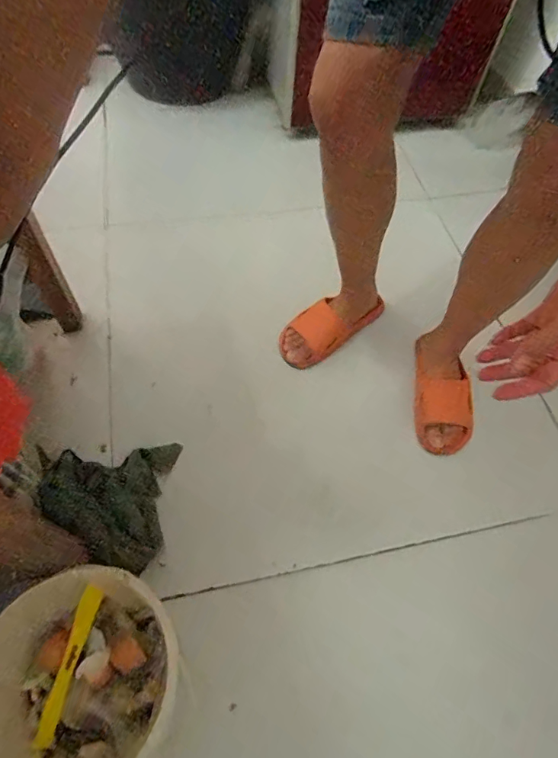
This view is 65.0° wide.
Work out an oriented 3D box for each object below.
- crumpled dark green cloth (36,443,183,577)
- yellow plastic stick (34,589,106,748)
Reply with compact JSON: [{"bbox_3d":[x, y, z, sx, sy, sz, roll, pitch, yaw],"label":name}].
[{"bbox_3d":[-0.264,0.181,0.668,0.176,0.070,0.200,4,61,0],"label":"crumpled dark green cloth"},{"bbox_3d":[-0.239,0.324,0.496,0.021,0.015,0.181,18,88,8],"label":"yellow plastic stick"}]

